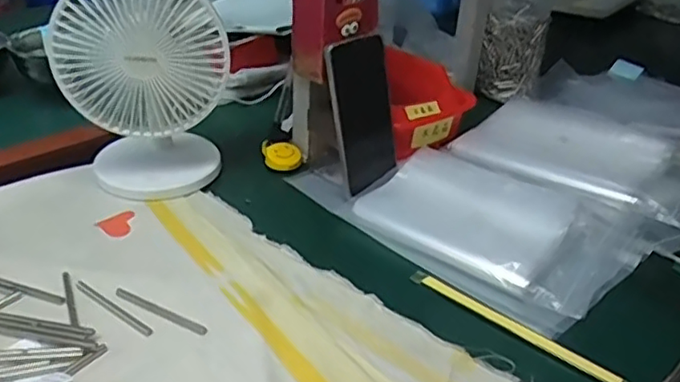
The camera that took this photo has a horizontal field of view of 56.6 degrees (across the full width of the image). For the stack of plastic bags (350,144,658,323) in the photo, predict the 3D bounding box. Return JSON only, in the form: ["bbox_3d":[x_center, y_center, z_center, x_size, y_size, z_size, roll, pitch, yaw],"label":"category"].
[{"bbox_3d":[0.158,0.029,0.632,0.242,0.035,0.169,26,37,33],"label":"stack of plastic bags"}]

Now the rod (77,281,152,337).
[{"bbox_3d":[-0.188,0.095,0.522,0.096,0.004,0.008,23,38,29],"label":"rod"}]

